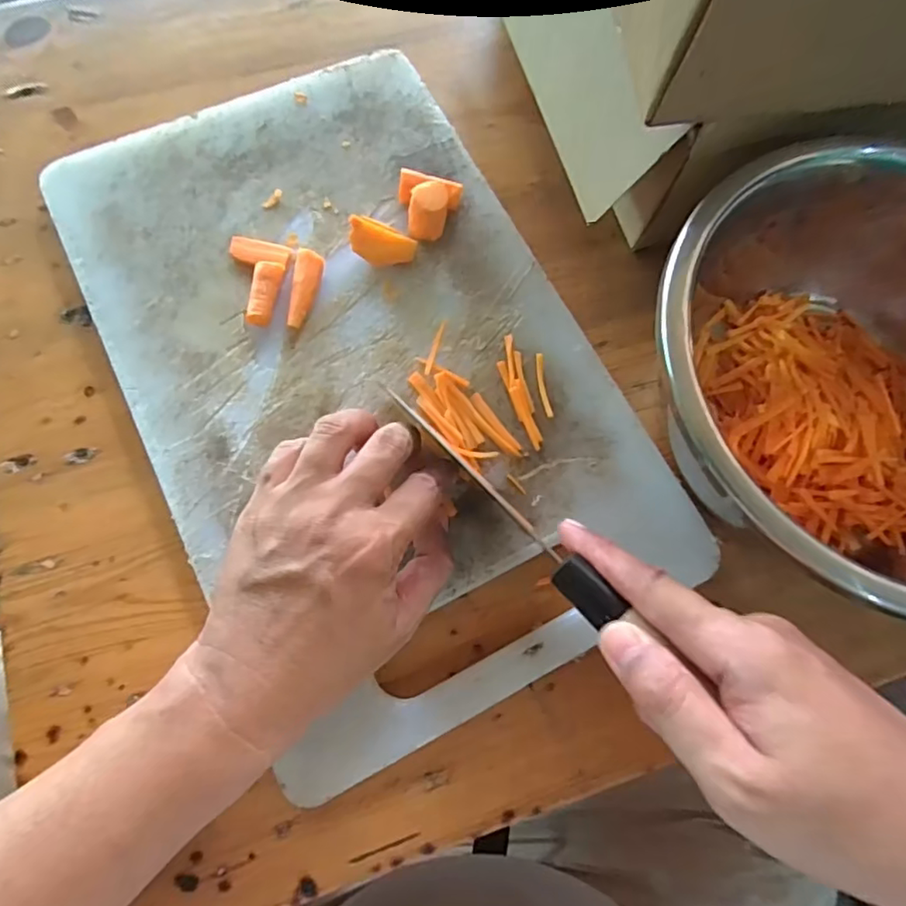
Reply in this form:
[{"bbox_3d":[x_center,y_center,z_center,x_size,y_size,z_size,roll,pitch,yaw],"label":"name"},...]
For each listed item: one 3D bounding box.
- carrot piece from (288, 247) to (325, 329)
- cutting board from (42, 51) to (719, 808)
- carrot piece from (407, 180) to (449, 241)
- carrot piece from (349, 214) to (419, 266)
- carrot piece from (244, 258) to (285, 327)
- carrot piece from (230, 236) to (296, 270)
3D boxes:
[{"bbox_3d":[-0.086,-0.095,0.345,0.015,0.014,0.046,7,74,1],"label":"carrot piece"},{"bbox_3d":[-0.053,-0.058,0.338,0.244,0.021,0.396,-26,76,-9],"label":"cutting board"},{"bbox_3d":[-0.015,-0.142,0.352,0.023,0.035,0.018,3,74,-4],"label":"carrot piece"},{"bbox_3d":[-0.041,-0.124,0.353,0.038,0.020,0.025,0,74,-1],"label":"carrot piece"},{"bbox_3d":[-0.108,-0.093,0.343,0.016,0.012,0.039,5,74,0],"label":"carrot piece"},{"bbox_3d":[-0.114,-0.119,0.353,0.037,0.009,0.018,11,74,2],"label":"carrot piece"}]

